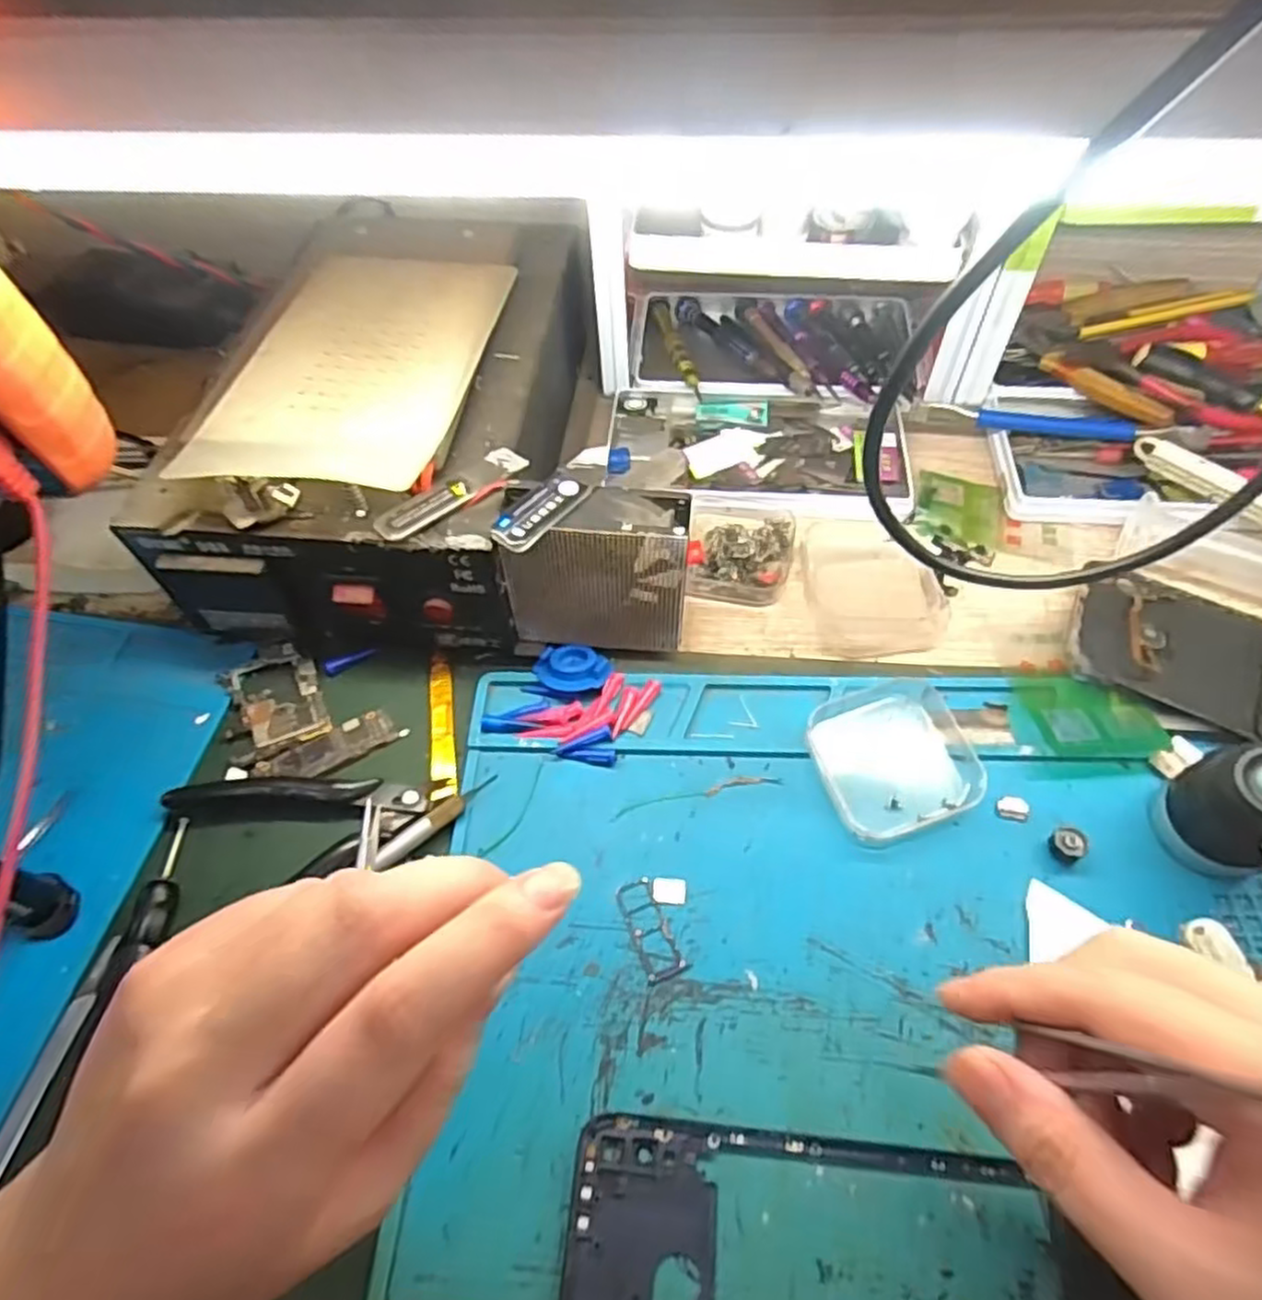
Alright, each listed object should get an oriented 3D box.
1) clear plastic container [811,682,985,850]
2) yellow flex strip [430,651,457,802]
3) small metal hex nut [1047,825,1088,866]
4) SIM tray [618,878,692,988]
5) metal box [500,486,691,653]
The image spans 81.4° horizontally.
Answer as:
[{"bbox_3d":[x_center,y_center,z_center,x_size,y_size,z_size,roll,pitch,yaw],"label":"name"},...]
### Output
[{"bbox_3d":[0.115,0.046,0.324,0.067,0.012,0.066,-18,58,-8],"label":"clear plastic container"},{"bbox_3d":[-0.089,0.035,0.347,0.011,0.007,0.076,1,60,-17],"label":"yellow flex strip"},{"bbox_3d":[0.178,0.080,0.300,0.011,0.012,0.013,-35,62,-18],"label":"small metal hex nut"},{"bbox_3d":[0.008,0.110,0.291,0.016,0.004,0.040,-20,58,-10],"label":"SIM tray"},{"bbox_3d":[-0.015,-0.034,0.336,0.079,0.087,0.031,2,57,5],"label":"metal box"}]

